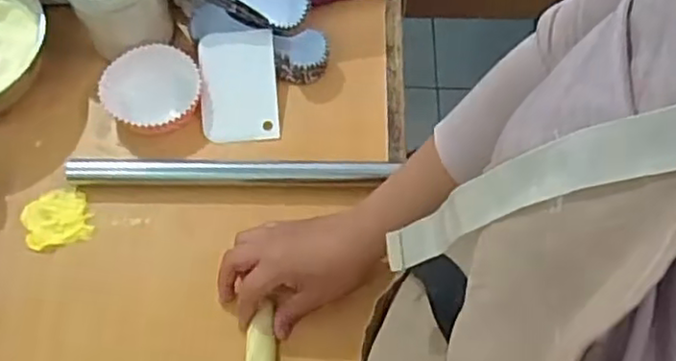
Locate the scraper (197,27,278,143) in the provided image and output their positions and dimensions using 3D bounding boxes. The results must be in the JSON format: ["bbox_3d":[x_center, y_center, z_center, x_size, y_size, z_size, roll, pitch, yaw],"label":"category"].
[{"bbox_3d":[-0.100,-0.095,0.672,0.075,0.010,0.111,-4,82,-5],"label":"scraper"}]

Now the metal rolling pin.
[{"bbox_3d":[-0.101,-0.010,0.625,0.298,0.022,0.021,0,64,-1],"label":"metal rolling pin"}]

